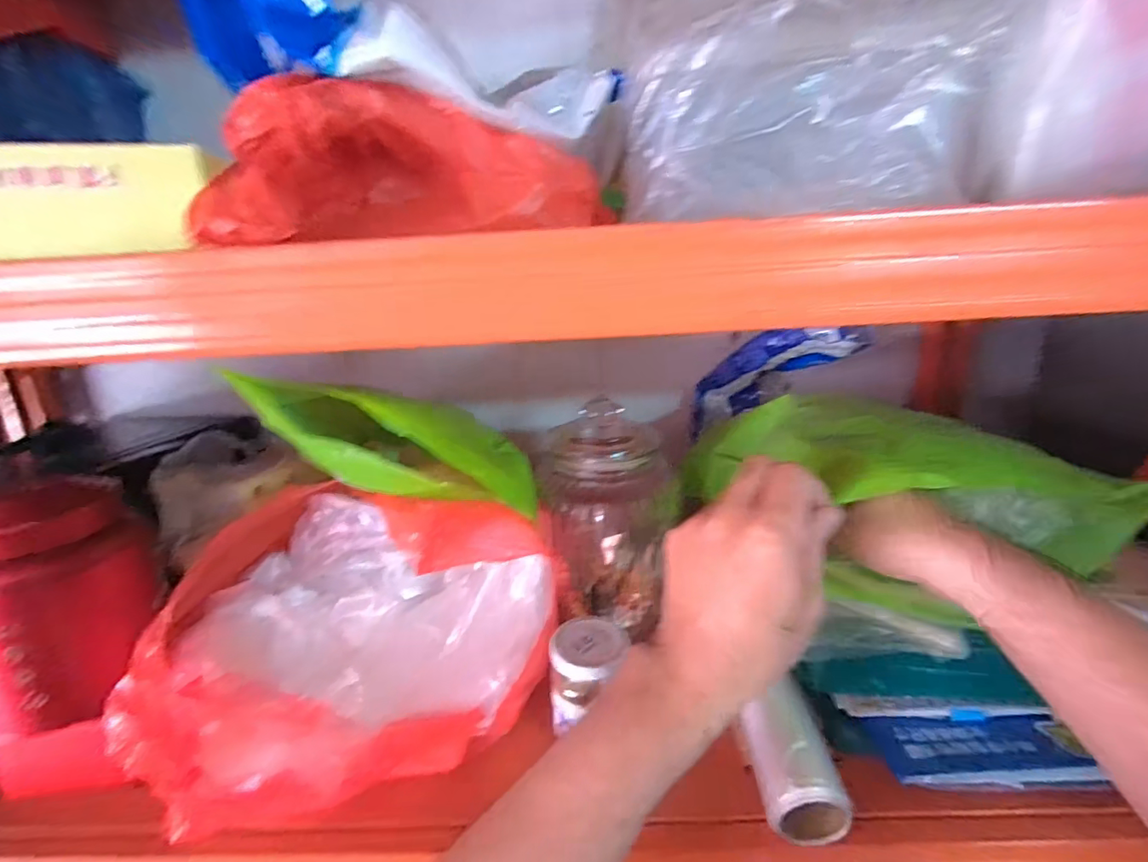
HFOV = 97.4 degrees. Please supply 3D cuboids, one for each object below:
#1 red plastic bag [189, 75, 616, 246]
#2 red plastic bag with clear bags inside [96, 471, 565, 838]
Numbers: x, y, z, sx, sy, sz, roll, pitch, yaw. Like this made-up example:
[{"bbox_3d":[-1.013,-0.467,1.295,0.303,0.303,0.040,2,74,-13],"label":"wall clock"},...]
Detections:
[{"bbox_3d":[-0.100,-0.165,0.321,0.253,0.093,0.124,-16,21,-37],"label":"red plastic bag"},{"bbox_3d":[-0.175,0.141,0.375,0.248,0.153,0.245,10,21,38],"label":"red plastic bag with clear bags inside"}]

